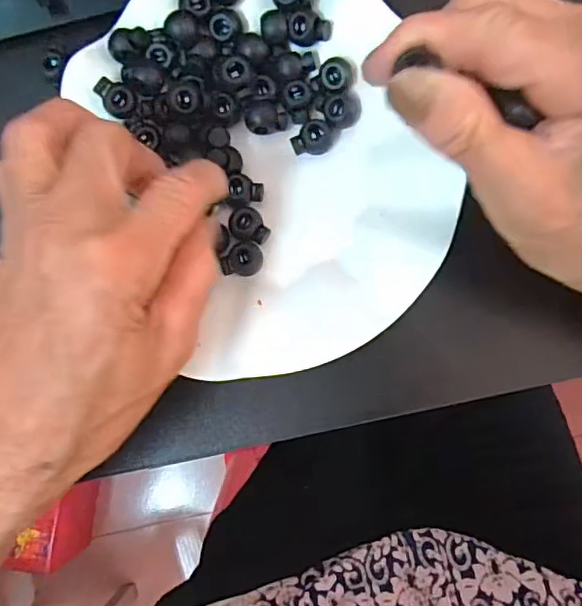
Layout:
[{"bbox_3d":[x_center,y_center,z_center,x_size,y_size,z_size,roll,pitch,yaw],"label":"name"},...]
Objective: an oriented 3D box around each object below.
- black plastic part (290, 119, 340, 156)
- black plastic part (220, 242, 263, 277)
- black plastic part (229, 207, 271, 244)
[{"bbox_3d":[0.011,-0.076,0.261,0.022,0.010,0.013,-21,83,3],"label":"black plastic part"},{"bbox_3d":[-0.022,-0.020,0.258,0.018,0.008,0.015,1,85,6],"label":"black plastic part"},{"bbox_3d":[-0.019,-0.035,0.260,0.019,0.009,0.015,34,89,7],"label":"black plastic part"}]

